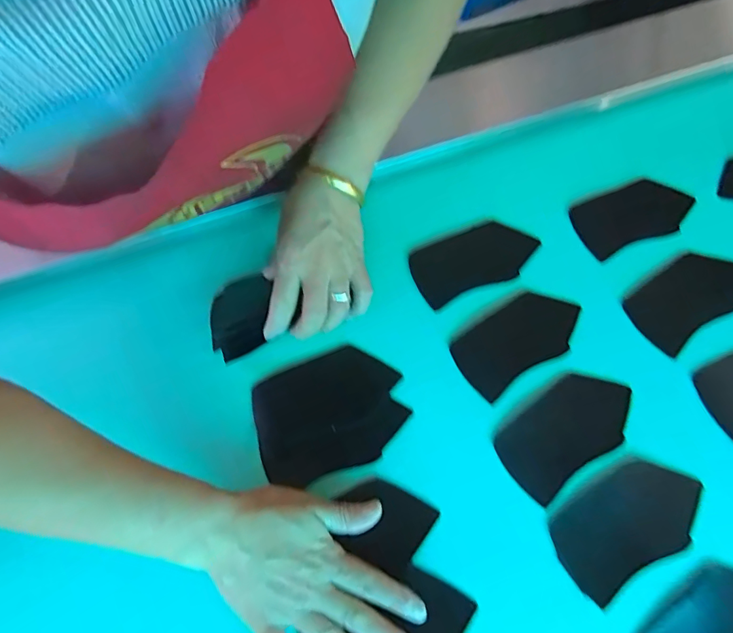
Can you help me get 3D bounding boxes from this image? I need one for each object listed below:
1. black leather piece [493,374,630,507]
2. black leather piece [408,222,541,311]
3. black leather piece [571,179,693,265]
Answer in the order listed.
[{"bbox_3d":[0.175,0.097,0.402,0.124,0.005,0.066,-34,74,-12],"label":"black leather piece"},{"bbox_3d":[0.108,-0.057,0.464,0.126,0.006,0.064,-22,72,-9],"label":"black leather piece"},{"bbox_3d":[0.277,-0.106,0.478,0.125,0.009,0.065,-20,71,-9],"label":"black leather piece"}]

